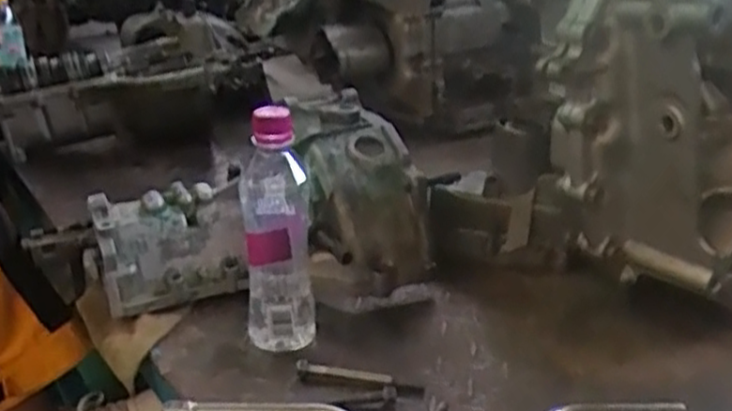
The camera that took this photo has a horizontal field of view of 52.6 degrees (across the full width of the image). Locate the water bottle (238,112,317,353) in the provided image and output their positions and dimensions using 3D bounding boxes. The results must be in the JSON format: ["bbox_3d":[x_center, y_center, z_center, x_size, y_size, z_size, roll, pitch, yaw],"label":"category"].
[{"bbox_3d":[-0.071,0.021,0.593,0.053,0.203,0.058,-4,21,-8],"label":"water bottle"}]

